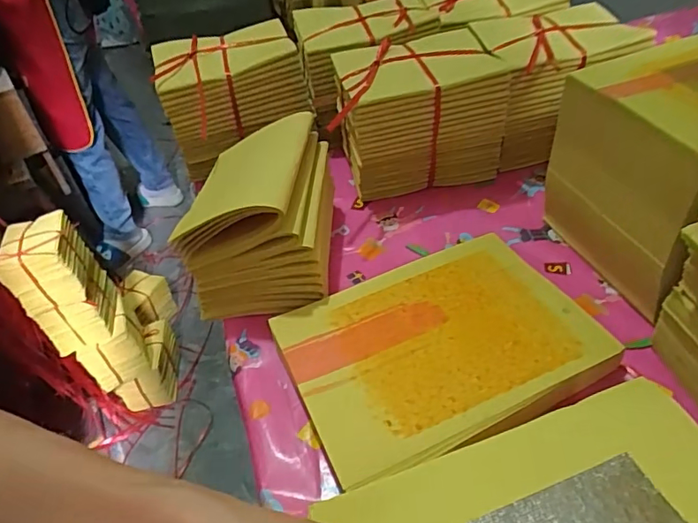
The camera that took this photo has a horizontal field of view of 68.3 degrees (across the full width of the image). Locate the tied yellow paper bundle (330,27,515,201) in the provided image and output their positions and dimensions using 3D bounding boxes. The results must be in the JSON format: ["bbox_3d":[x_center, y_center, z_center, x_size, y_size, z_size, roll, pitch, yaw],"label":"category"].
[{"bbox_3d":[0.076,-0.169,0.586,0.173,0.134,0.120,-11,44,-4],"label":"tied yellow paper bundle"}]

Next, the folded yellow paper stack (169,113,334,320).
[{"bbox_3d":[-0.079,-0.048,0.501,0.120,0.102,0.172,-2,45,6],"label":"folded yellow paper stack"}]

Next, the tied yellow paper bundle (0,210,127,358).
[{"bbox_3d":[-0.631,0.057,1.146,0.142,0.297,0.167,-19,45,-11],"label":"tied yellow paper bundle"}]

